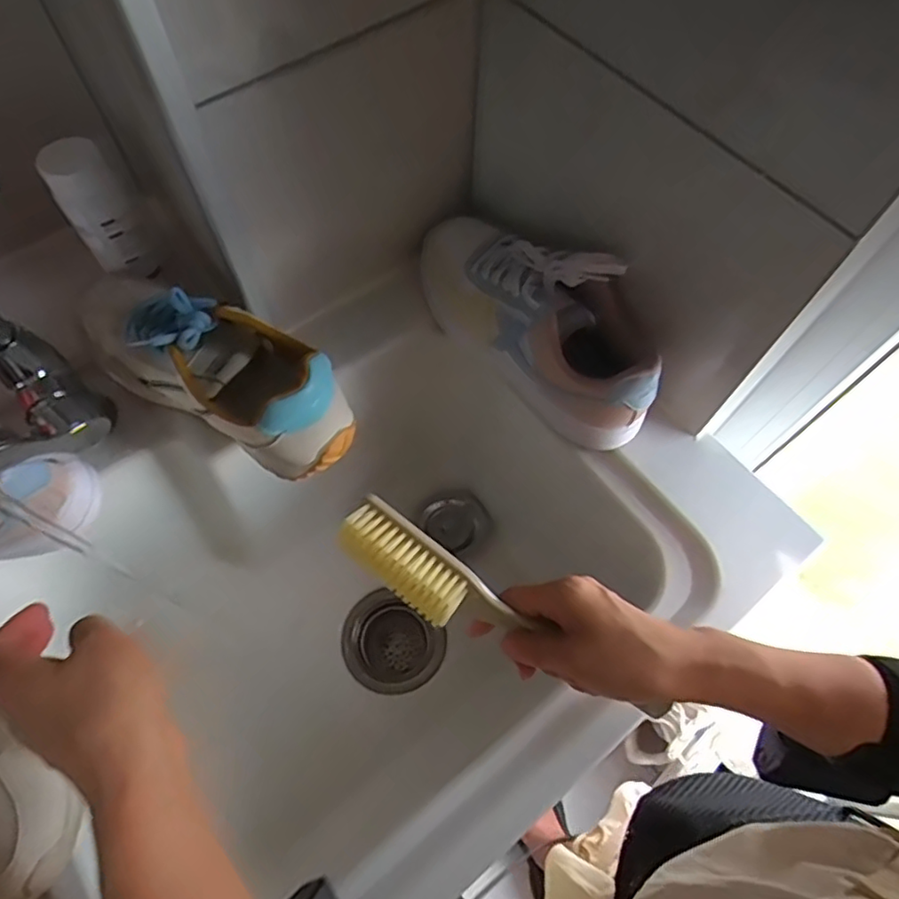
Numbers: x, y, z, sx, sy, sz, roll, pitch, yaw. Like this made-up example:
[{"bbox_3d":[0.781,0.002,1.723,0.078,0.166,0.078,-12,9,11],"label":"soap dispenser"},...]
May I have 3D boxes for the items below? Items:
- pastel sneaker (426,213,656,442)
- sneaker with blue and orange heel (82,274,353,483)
[{"bbox_3d":[0.071,-0.111,0.488,0.092,0.098,0.238,-35,70,-16],"label":"pastel sneaker"},{"bbox_3d":[-0.183,-0.070,0.455,0.234,0.089,0.085,29,67,12],"label":"sneaker with blue and orange heel"}]

